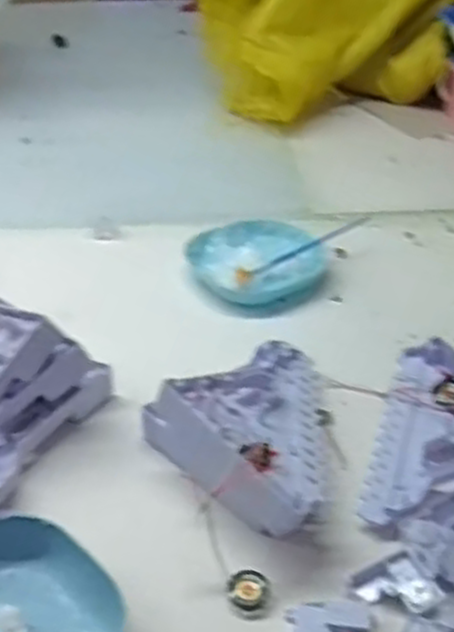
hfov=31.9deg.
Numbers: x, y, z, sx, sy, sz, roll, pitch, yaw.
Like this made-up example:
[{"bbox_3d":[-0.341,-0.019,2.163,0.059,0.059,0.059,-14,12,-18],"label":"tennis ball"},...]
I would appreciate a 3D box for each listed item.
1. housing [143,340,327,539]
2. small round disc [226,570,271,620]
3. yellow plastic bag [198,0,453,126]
[{"bbox_3d":[0.006,0.074,0.573,0.128,0.061,0.203,1,35,1],"label":"housing"},{"bbox_3d":[0.013,0.172,0.494,0.026,0.007,0.028,0,35,0],"label":"small round disc"},{"bbox_3d":[0.168,-0.448,1.147,0.376,0.262,0.235,-11,37,-15],"label":"yellow plastic bag"}]

